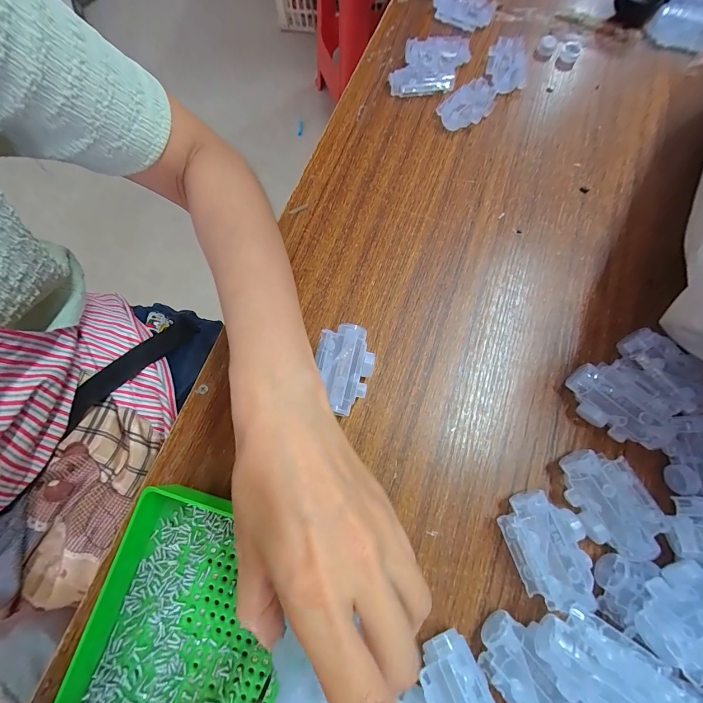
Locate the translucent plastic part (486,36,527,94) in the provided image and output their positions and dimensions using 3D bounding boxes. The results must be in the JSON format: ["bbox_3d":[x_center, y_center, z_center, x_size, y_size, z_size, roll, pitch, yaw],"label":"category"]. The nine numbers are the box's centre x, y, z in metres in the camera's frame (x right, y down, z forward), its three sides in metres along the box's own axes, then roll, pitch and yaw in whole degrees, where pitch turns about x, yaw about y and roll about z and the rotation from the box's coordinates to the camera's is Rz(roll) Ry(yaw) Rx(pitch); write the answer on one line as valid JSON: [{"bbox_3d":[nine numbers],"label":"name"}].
[{"bbox_3d":[0.172,-0.316,0.358,0.044,0.015,0.082,11,72,6],"label":"translucent plastic part"}]

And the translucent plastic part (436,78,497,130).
[{"bbox_3d":[0.122,-0.258,0.339,0.056,0.021,0.035,-26,74,-6],"label":"translucent plastic part"}]

